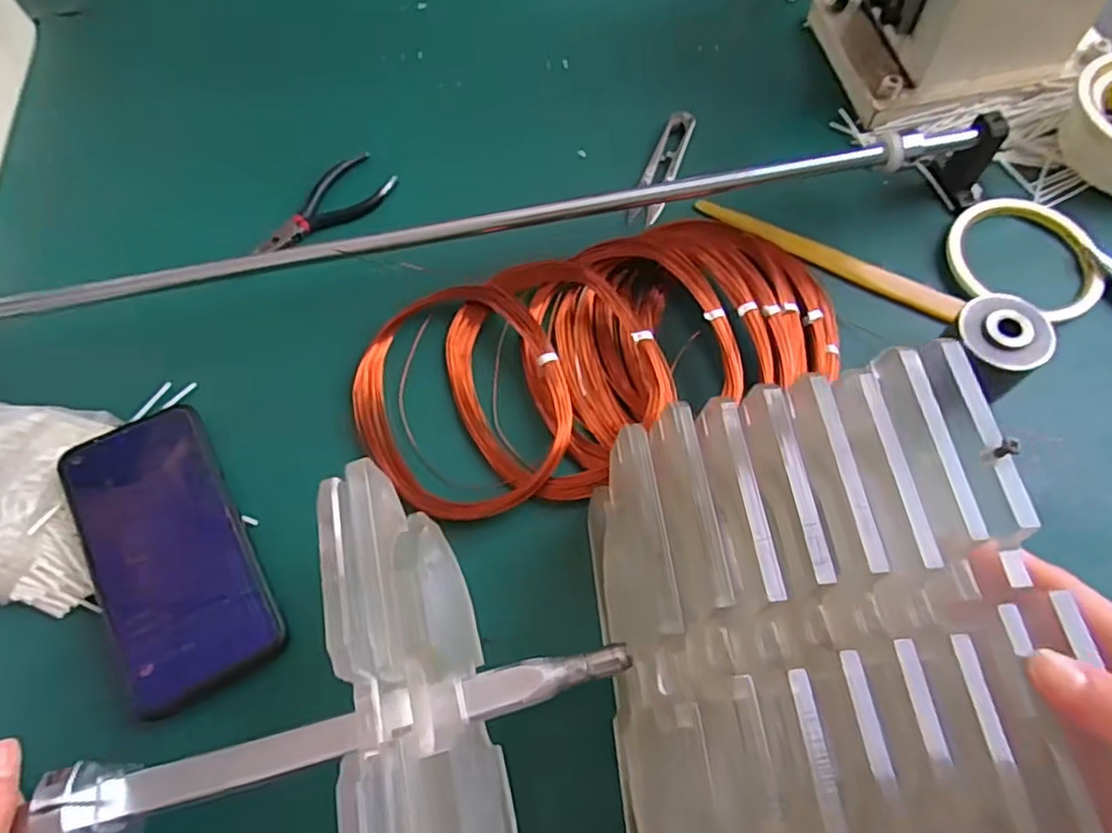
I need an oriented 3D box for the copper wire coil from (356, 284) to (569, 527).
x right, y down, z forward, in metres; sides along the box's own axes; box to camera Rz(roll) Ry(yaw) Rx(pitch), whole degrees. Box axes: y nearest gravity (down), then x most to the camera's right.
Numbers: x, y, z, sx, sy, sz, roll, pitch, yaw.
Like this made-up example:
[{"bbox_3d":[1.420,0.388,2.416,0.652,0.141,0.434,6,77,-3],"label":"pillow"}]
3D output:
[{"bbox_3d":[-0.058,-0.014,0.390,0.123,0.019,0.149,-19,64,-6],"label":"copper wire coil"}]

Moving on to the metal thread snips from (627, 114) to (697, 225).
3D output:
[{"bbox_3d":[0.077,-0.178,0.468,0.022,0.014,0.102,19,67,12],"label":"metal thread snips"}]

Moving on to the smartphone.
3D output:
[{"bbox_3d":[-0.211,0.069,0.355,0.075,0.016,0.164,-31,66,-11],"label":"smartphone"}]

